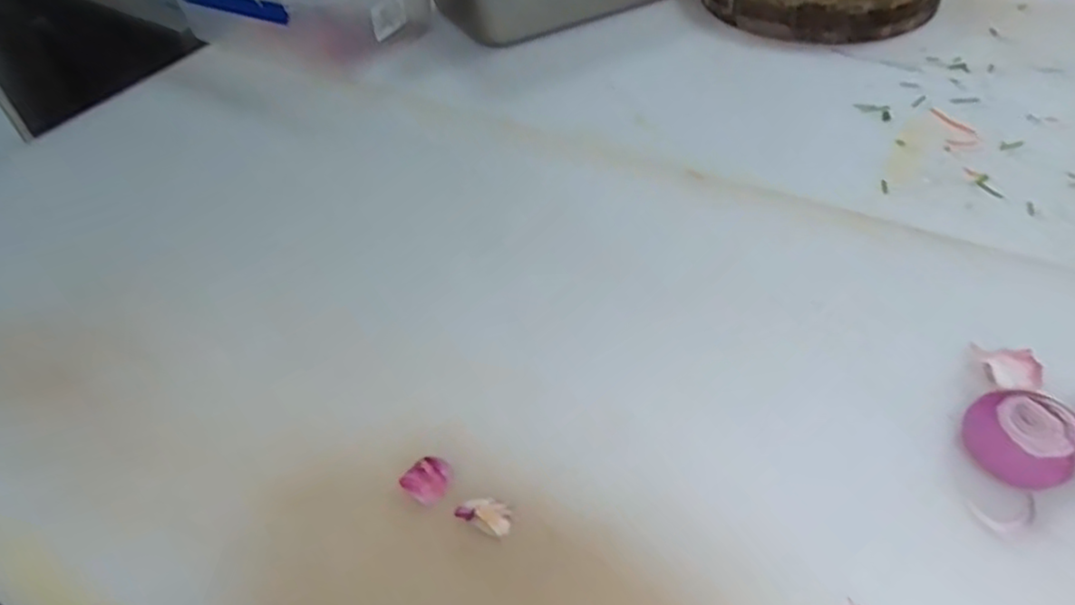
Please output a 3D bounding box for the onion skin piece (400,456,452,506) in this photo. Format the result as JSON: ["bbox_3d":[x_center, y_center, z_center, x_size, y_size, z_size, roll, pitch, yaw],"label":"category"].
[{"bbox_3d":[-0.095,0.155,0.603,0.039,0.005,0.042,-2,46,3],"label":"onion skin piece"}]

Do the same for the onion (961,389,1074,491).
[{"bbox_3d":[0.402,0.113,0.566,0.079,0.049,0.067,11,48,16],"label":"onion"}]

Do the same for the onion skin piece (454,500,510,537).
[{"bbox_3d":[-0.044,0.180,0.582,0.045,0.017,0.027,19,50,22],"label":"onion skin piece"}]

